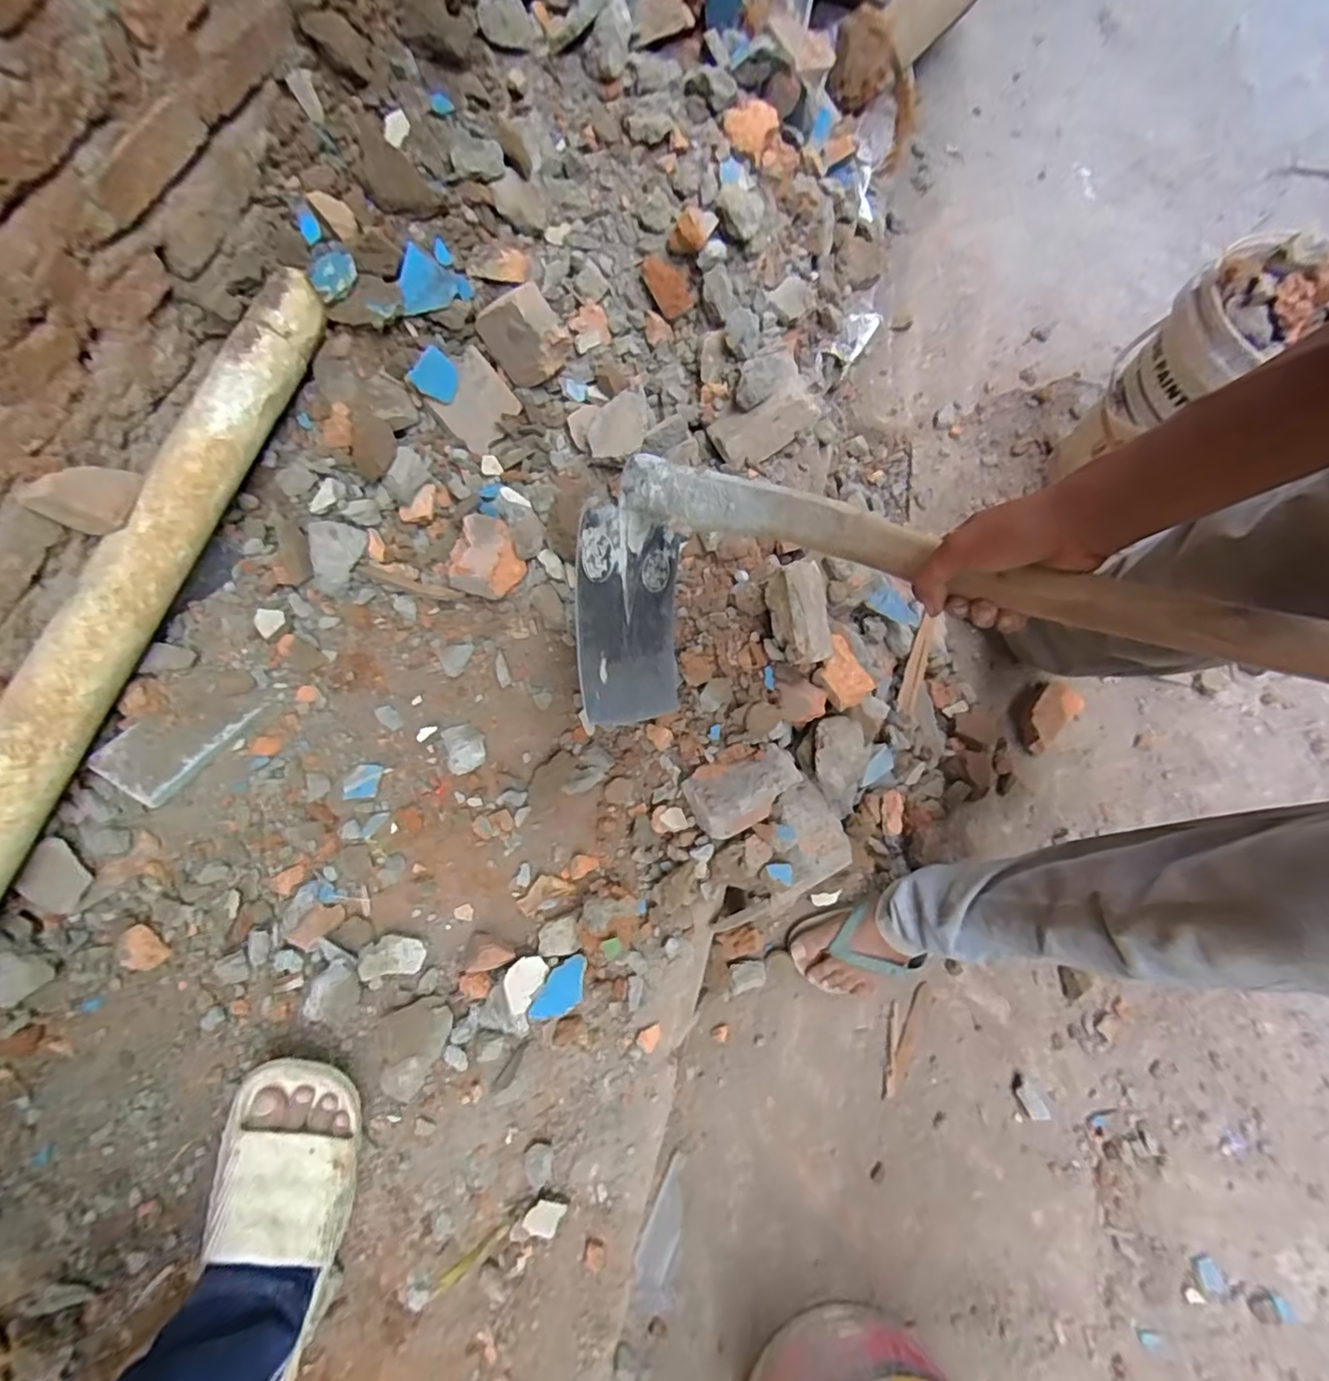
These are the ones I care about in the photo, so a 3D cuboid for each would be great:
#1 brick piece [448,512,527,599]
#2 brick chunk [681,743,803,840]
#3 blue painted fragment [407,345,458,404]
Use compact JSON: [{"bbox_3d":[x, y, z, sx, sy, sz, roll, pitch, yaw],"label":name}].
[{"bbox_3d":[-0.254,-0.183,0.823,0.101,0.066,0.125,-27,75,-13],"label":"brick piece"},{"bbox_3d":[0.100,0.115,0.708,0.130,0.085,0.087,-20,73,-11],"label":"brick chunk"},{"bbox_3d":[-0.305,-0.420,0.790,0.010,0.062,0.057,43,97,28],"label":"blue painted fragment"}]

